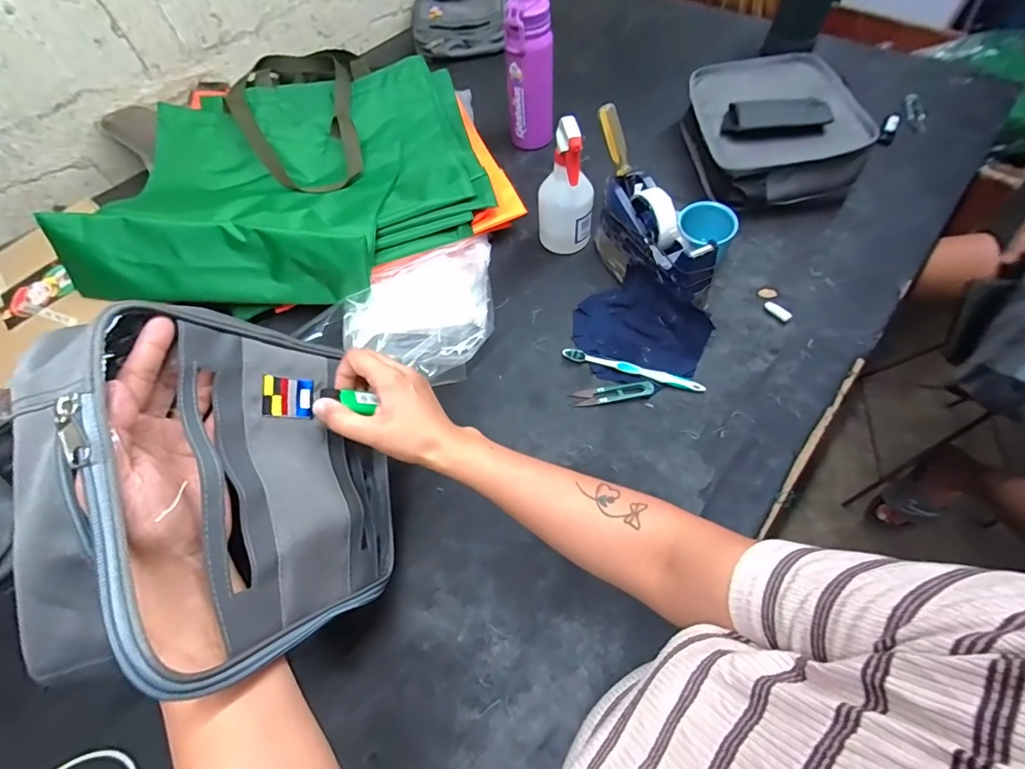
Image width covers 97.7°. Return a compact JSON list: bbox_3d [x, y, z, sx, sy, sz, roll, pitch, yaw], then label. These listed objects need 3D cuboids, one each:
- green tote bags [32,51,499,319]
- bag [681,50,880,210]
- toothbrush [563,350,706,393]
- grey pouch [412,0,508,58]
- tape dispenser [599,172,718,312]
[{"bbox_3d":[-0.329,-0.350,0.702,0.545,0.103,0.478,-9,60,-2],"label":"green tote bags"},{"bbox_3d":[0.416,-0.412,0.730,0.213,0.097,0.298,-6,60,0],"label":"bag"},{"bbox_3d":[0.152,-0.020,0.573,0.179,0.013,0.017,19,63,13],"label":"toothbrush"},{"bbox_3d":[-0.125,-0.885,1.079,0.219,0.045,0.326,-1,59,4],"label":"grey pouch"},{"bbox_3d":[0.189,-0.185,0.605,0.070,0.115,0.196,-25,62,-11],"label":"tape dispenser"}]

